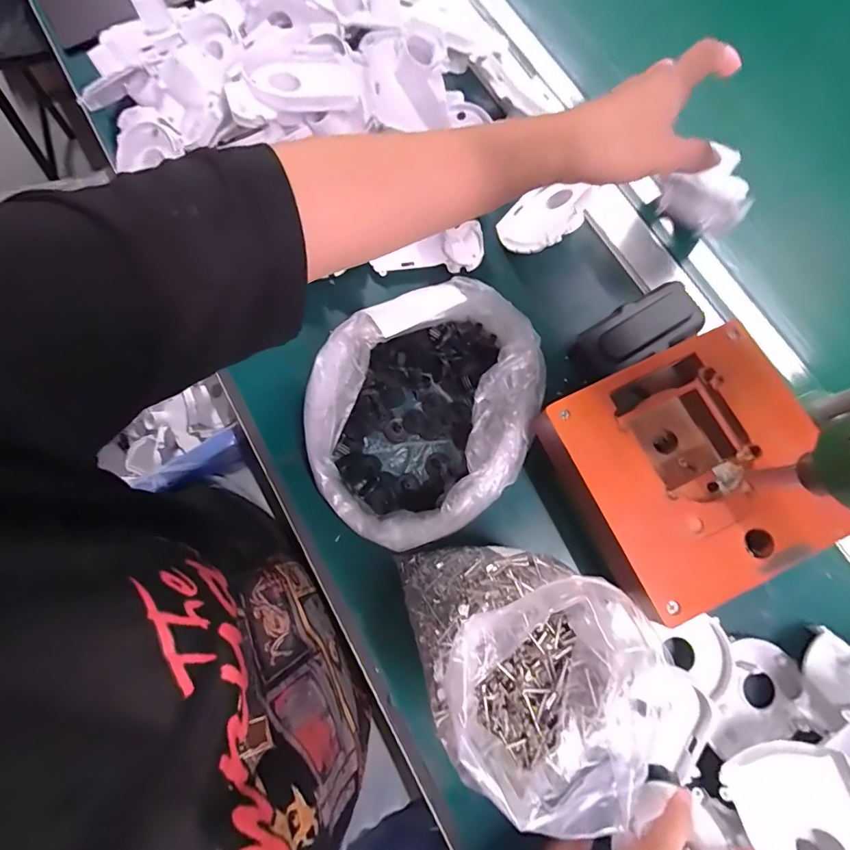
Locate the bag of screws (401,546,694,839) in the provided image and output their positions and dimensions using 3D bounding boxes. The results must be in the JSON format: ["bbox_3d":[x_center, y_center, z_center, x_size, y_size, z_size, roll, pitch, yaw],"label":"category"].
[{"bbox_3d":[0.042,0.135,0.262,0.108,0.108,0.123,-6,77,-1],"label":"bag of screws"}]

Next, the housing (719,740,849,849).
[{"bbox_3d":[0.223,0.233,0.268,0.066,0.023,0.083,-26,58,19],"label":"housing"}]

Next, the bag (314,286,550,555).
[{"bbox_3d":[-0.001,-0.012,0.352,0.186,0.053,0.163,-40,79,-8],"label":"bag"}]

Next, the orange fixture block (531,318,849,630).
[{"bbox_3d":[0.171,0.032,0.321,0.165,0.071,0.151,-25,78,-5],"label":"orange fixture block"}]

